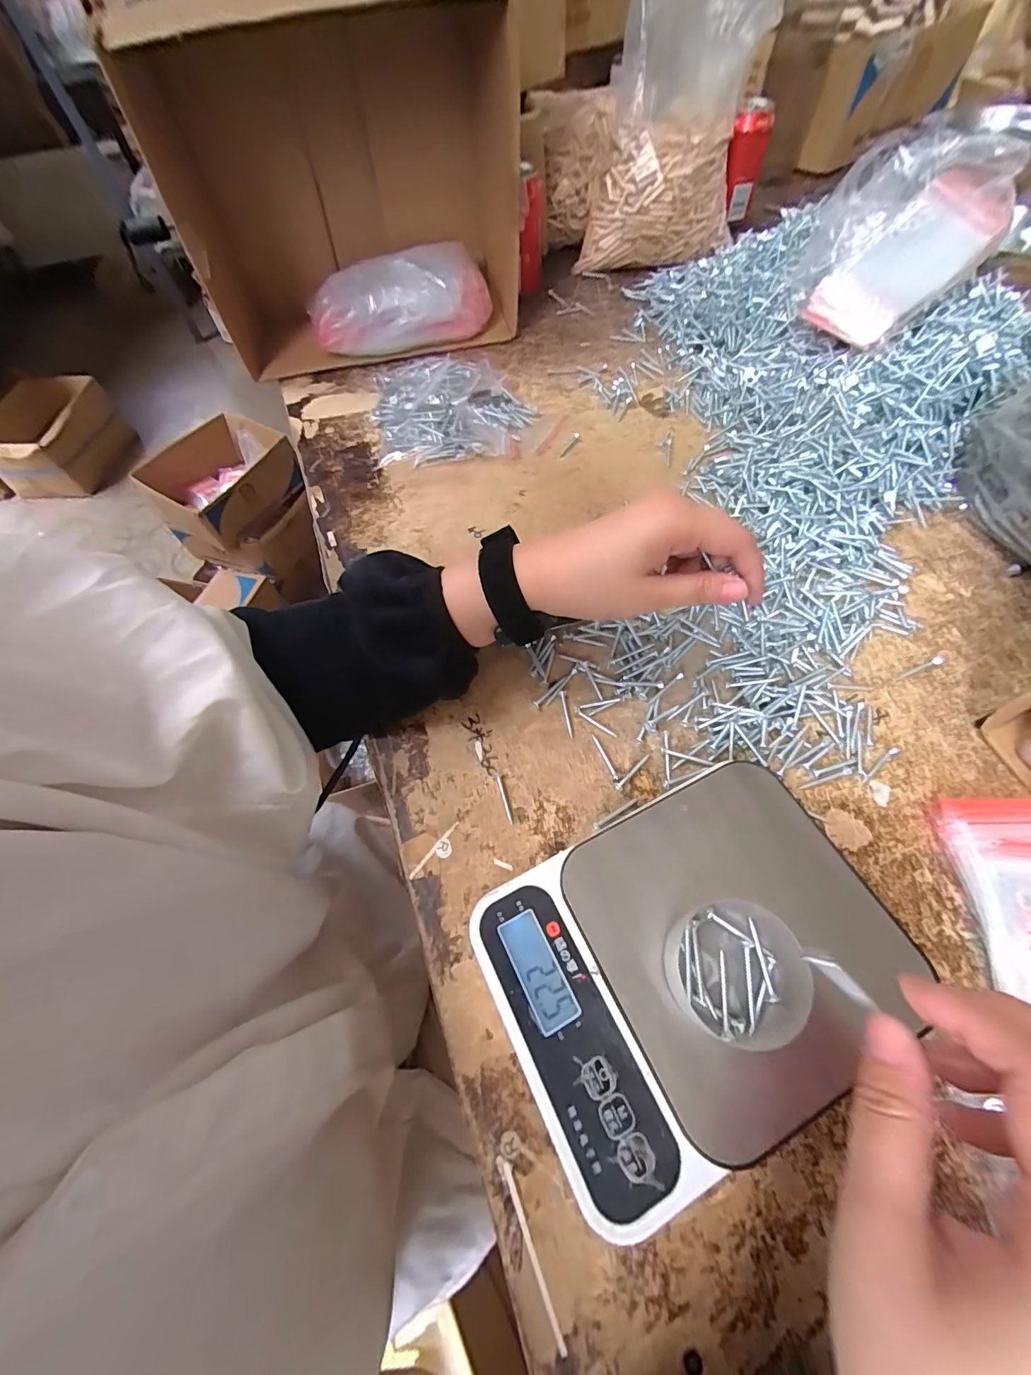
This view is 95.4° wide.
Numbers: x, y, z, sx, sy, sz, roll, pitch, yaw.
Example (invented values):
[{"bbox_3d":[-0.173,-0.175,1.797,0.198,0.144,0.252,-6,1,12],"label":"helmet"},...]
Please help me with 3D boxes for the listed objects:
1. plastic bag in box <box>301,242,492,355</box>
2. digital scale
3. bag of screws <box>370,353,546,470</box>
[{"bbox_3d":[-0.132,-0.432,0.536,0.192,0.078,0.074,-20,62,-8],"label":"plastic bag in box"},{"bbox_3d":[0.087,0.136,0.238,0.187,0.040,0.140,-26,63,-11],"label":"digital scale"},{"bbox_3d":[-0.065,-0.290,0.481,0.165,0.037,0.150,-8,61,-1],"label":"bag of screws"}]

